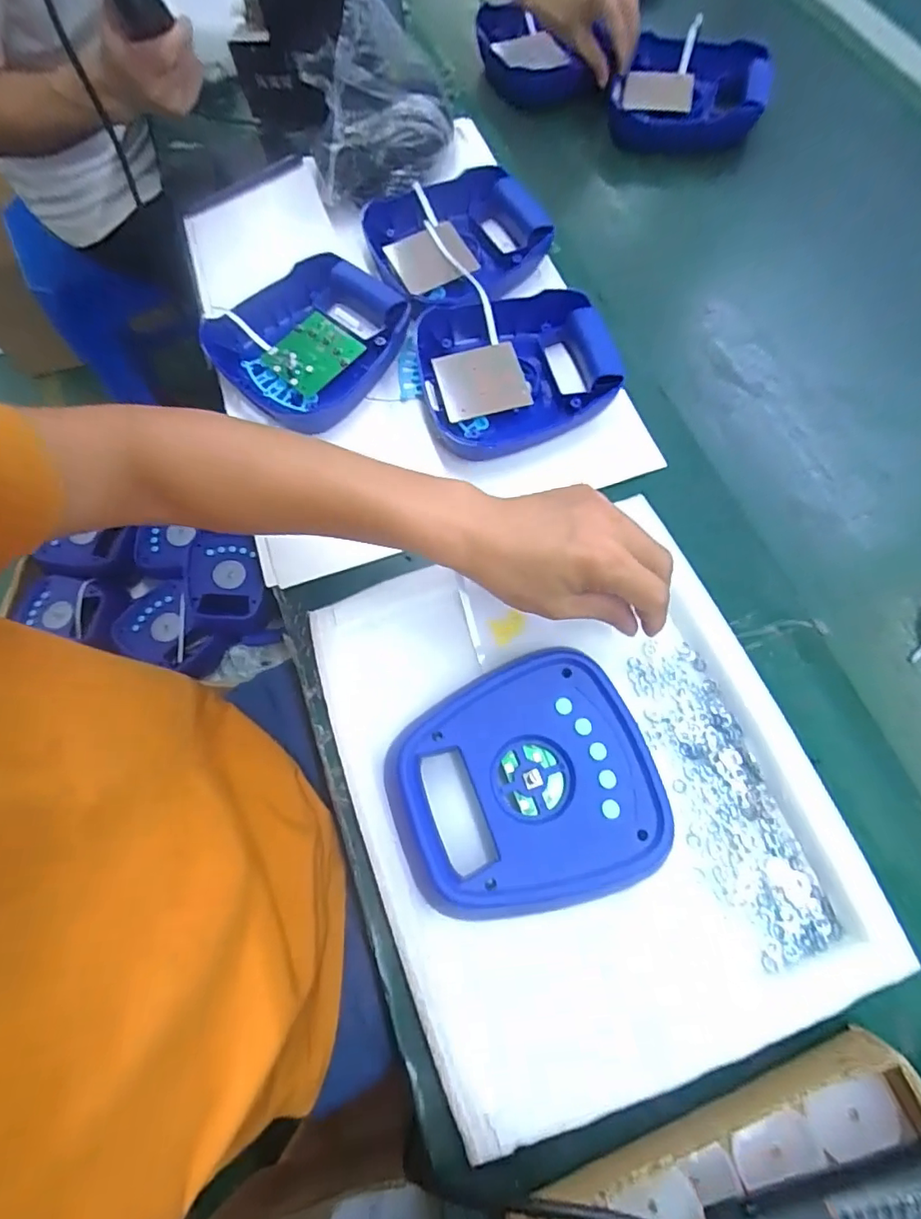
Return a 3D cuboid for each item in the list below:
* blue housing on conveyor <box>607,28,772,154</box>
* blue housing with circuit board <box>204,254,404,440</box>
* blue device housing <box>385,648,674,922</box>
[{"bbox_3d":[0.283,-0.648,0.675,0.178,0.080,0.126,19,73,10],"label":"blue housing on conveyor"},{"bbox_3d":[-0.153,-0.278,0.546,0.171,0.046,0.175,39,77,15],"label":"blue housing with circuit board"},{"bbox_3d":[0.041,0.116,0.363,0.171,0.031,0.149,-16,70,-3],"label":"blue device housing"}]

